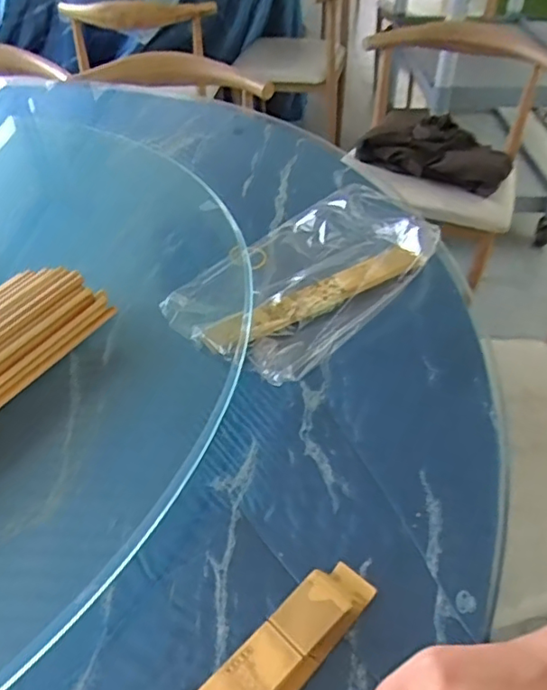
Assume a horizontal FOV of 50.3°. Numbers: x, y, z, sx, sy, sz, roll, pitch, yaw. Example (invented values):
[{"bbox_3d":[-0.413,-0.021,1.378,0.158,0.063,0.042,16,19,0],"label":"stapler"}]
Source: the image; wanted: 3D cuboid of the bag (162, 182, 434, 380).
[{"bbox_3d":[0.036,-0.077,0.607,0.176,0.034,0.279,27,53,32],"label":"bag"}]

